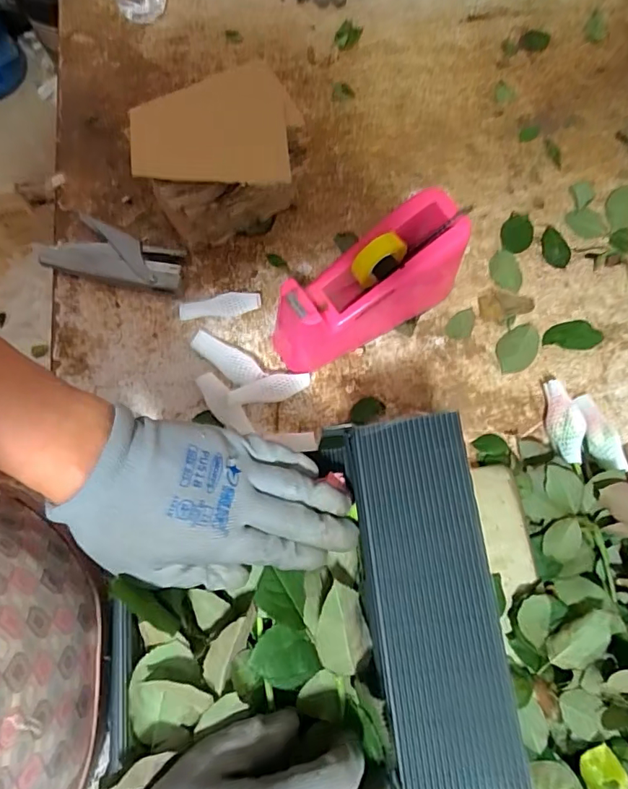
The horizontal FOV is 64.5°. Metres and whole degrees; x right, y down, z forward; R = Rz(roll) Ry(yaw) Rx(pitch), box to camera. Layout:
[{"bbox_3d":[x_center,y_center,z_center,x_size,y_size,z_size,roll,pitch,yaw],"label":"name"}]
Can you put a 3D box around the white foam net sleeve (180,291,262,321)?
[{"bbox_3d":[-0.099,-0.092,0.523,0.091,0.016,0.022,-4,74,19],"label":"white foam net sleeve"}]

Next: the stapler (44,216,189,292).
[{"bbox_3d":[-0.212,-0.145,0.533,0.142,0.030,0.064,21,76,6],"label":"stapler"}]

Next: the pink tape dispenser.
[{"bbox_3d":[0.050,-0.102,0.487,0.198,0.104,0.079,-32,77,-8],"label":"pink tape dispenser"}]

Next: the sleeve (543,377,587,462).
[{"bbox_3d":[0.246,0.028,0.493,0.032,0.033,0.079,2,75,1],"label":"sleeve"}]

